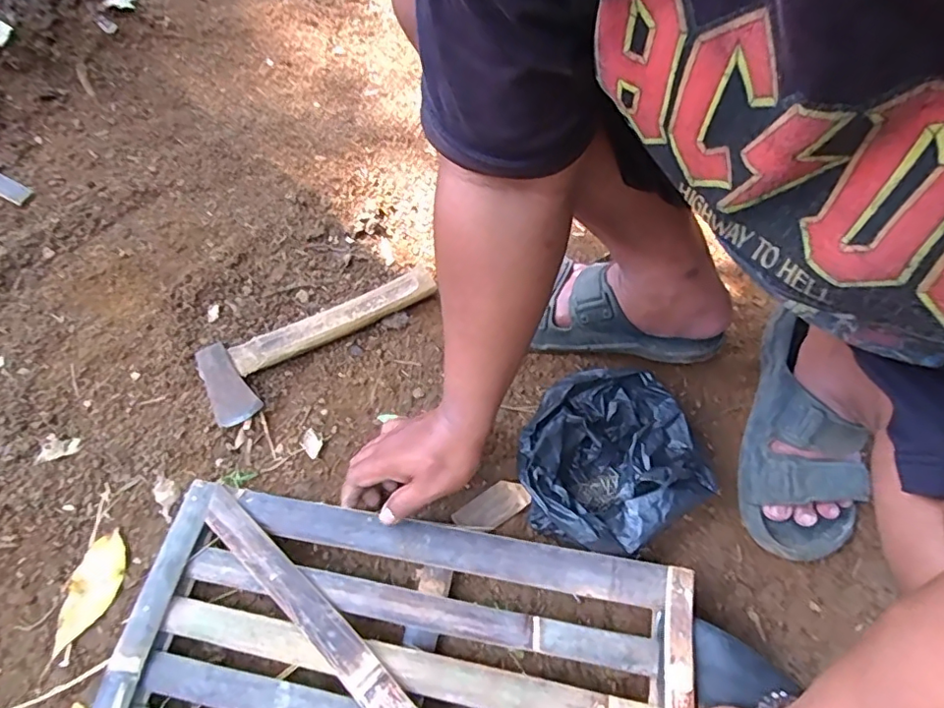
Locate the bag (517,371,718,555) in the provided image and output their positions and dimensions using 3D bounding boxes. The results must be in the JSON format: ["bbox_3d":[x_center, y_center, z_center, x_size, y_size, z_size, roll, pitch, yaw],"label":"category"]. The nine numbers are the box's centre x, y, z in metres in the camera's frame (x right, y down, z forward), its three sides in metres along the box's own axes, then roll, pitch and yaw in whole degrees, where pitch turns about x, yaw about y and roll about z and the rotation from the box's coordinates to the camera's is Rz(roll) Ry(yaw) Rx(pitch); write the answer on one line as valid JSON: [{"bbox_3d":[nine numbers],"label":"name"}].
[{"bbox_3d":[0.126,0.107,0.547,0.162,0.080,0.158,-23,66,-16],"label":"bag"}]

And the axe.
[{"bbox_3d":[-0.168,-0.027,0.618,0.270,0.028,0.083,-33,69,-19],"label":"axe"}]

